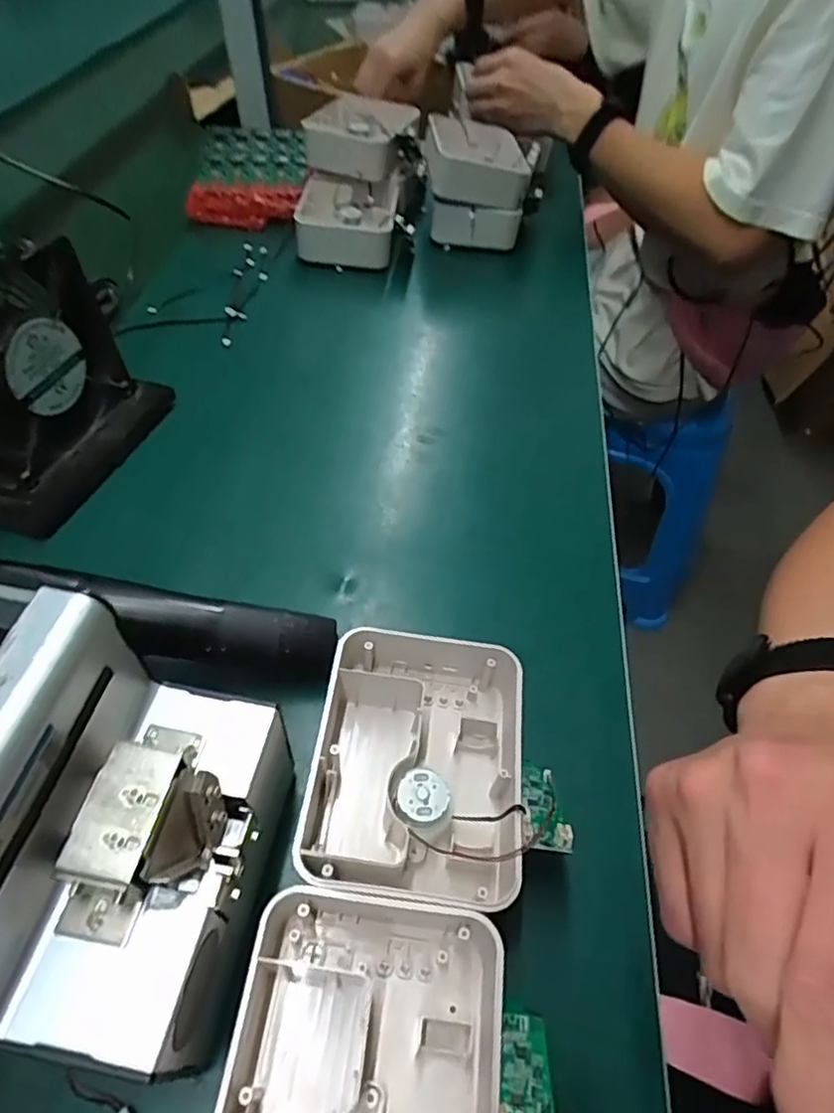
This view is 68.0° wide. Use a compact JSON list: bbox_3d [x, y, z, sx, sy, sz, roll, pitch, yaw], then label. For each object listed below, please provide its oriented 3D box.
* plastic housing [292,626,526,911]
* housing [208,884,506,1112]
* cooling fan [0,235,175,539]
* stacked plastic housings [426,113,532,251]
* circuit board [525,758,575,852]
[{"bbox_3d":[0.000,0.100,0.312,0.107,0.039,0.136,5,51,2],"label":"plastic housing"},{"bbox_3d":[-0.023,0.203,0.230,0.102,0.040,0.130,7,51,4],"label":"housing"},{"bbox_3d":[-0.252,-0.115,0.414,0.071,0.160,0.156,19,53,14],"label":"cooling fan"},{"bbox_3d":[0.066,-0.414,0.690,0.112,0.094,0.102,0,51,-1],"label":"stacked plastic housings"},{"bbox_3d":[0.060,0.119,0.301,0.020,0.009,0.061,6,14,2],"label":"circuit board"}]

